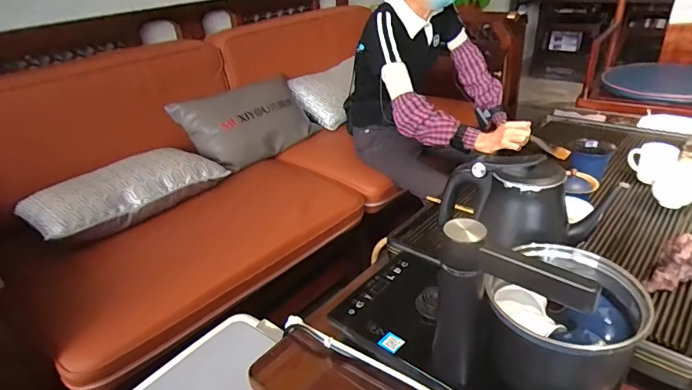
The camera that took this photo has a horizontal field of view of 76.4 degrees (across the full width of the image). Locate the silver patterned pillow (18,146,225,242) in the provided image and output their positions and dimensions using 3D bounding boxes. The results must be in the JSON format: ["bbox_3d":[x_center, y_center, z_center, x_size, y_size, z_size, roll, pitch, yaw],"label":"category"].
[{"bbox_3d":[-0.585,-0.011,1.202,0.210,0.137,0.482,17,36,34],"label":"silver patterned pillow"}]

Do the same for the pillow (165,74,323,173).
[{"bbox_3d":[-0.333,-0.266,1.536,0.456,0.127,0.313,-34,79,-39],"label":"pillow"}]

